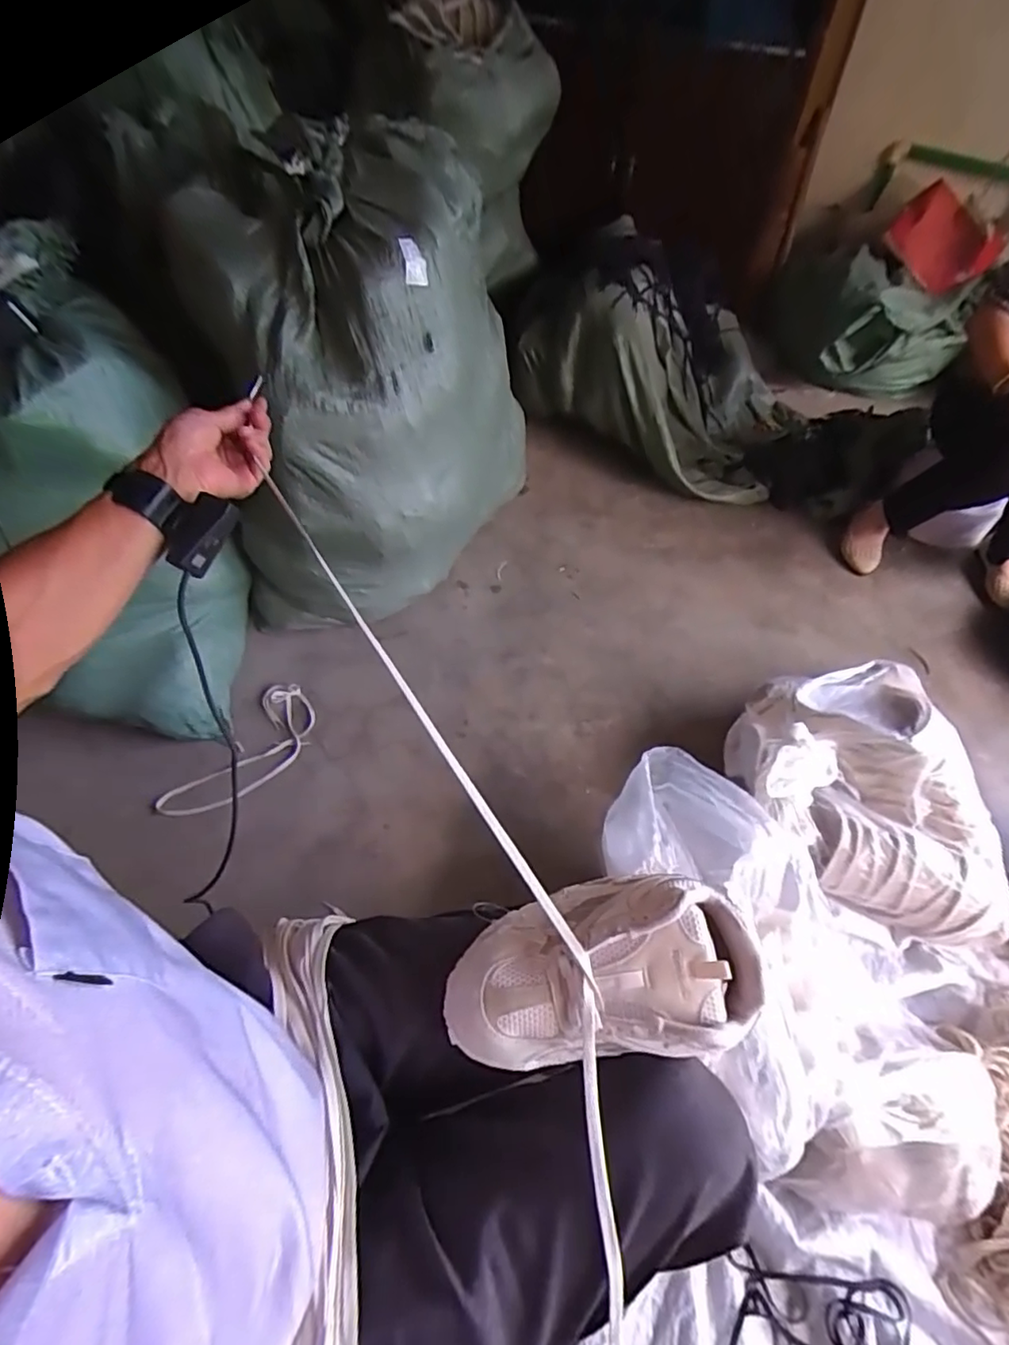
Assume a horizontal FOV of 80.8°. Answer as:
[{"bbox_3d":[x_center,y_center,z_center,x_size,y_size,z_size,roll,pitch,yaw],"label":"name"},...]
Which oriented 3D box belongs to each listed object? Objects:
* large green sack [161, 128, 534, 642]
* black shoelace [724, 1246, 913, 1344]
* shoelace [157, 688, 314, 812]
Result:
[{"bbox_3d":[-0.255,-0.484,1.105,0.428,0.671,0.584,22,55,14],"label":"large green sack"},{"bbox_3d":[0.369,0.783,0.696,0.221,0.027,0.129,10,55,5],"label":"black shoelace"},{"bbox_3d":[-0.480,0.154,1.116,0.150,0.026,0.320,25,57,14],"label":"shoelace"}]

